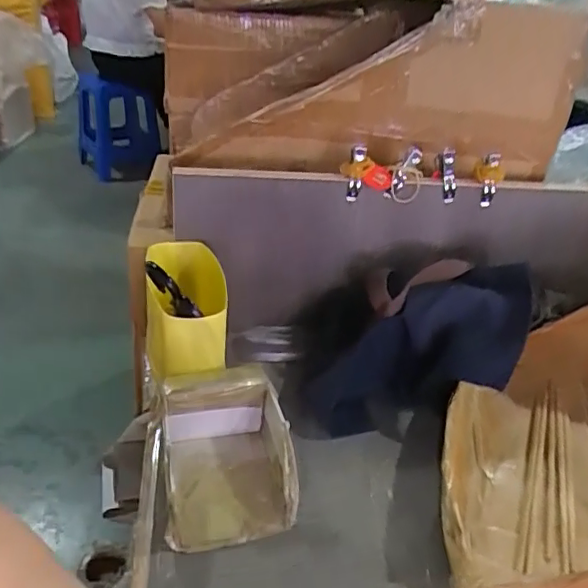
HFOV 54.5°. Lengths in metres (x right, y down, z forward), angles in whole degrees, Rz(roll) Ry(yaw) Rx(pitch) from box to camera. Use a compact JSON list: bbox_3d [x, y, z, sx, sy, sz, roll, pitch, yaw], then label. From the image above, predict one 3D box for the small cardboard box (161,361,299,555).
[{"bbox_3d":[-0.058,0.135,0.489,0.105,0.069,0.137,-3,31,-13],"label":"small cardboard box"}]

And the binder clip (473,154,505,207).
[{"bbox_3d":[0.217,-0.129,0.638,0.032,0.053,0.018,11,31,11],"label":"binder clip"}]

